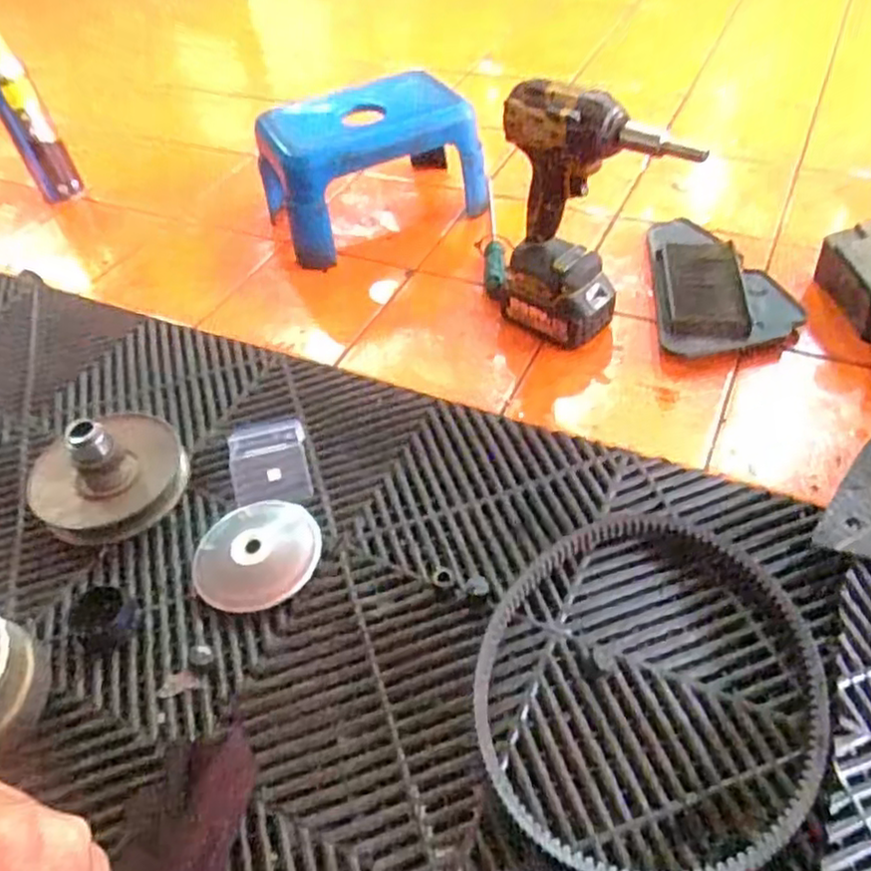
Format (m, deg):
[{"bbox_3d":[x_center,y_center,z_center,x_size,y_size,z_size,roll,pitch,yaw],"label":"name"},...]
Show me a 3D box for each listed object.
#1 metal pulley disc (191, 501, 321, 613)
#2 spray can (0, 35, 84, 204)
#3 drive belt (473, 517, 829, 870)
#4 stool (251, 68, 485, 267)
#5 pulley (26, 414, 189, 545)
[{"bbox_3d":[-0.153,0.103,0.607,0.107,0.025,0.106,-3,47,4],"label":"metal pulley disc"},{"bbox_3d":[-0.588,-0.451,1.015,0.058,0.242,0.055,-3,47,4],"label":"spray can"},{"bbox_3d":[0.153,0.167,0.500,0.229,0.023,0.278,34,59,32],"label":"drive belt"},{"bbox_3d":[-0.085,-0.354,0.918,0.270,0.161,0.153,-22,49,-13],"label":"stool"},{"bbox_3d":[-0.316,0.025,0.661,0.139,0.079,0.139,-35,53,-23],"label":"pulley"}]

